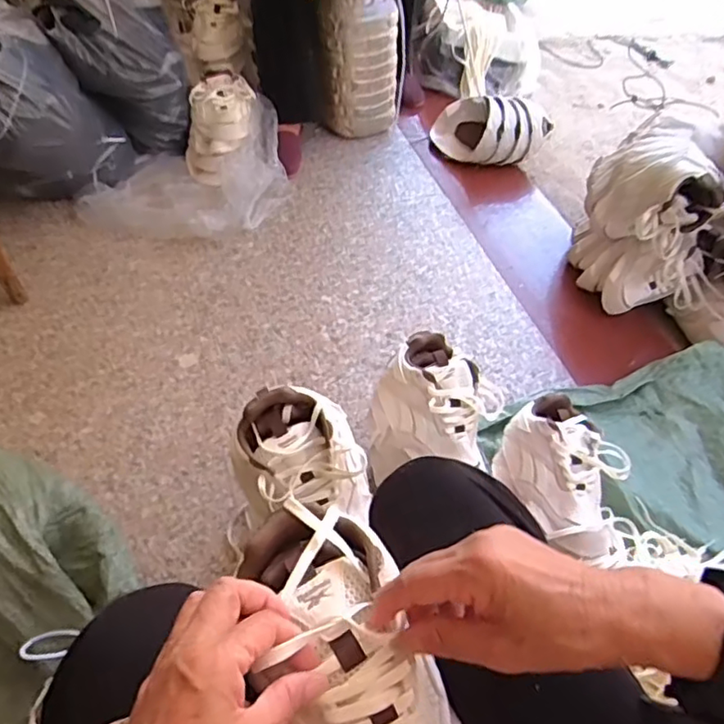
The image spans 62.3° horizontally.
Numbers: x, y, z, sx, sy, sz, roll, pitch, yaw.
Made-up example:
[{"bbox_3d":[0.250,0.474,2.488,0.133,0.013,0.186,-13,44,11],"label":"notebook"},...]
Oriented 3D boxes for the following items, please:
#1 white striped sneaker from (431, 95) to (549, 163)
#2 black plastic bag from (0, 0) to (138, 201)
[{"bbox_3d":[0.301,-0.541,1.445,0.279,0.160,0.130,14,52,10],"label":"white striped sneaker"},{"bbox_3d":[-0.657,-0.498,1.210,0.315,0.342,0.294,-23,55,-19],"label":"black plastic bag"}]

